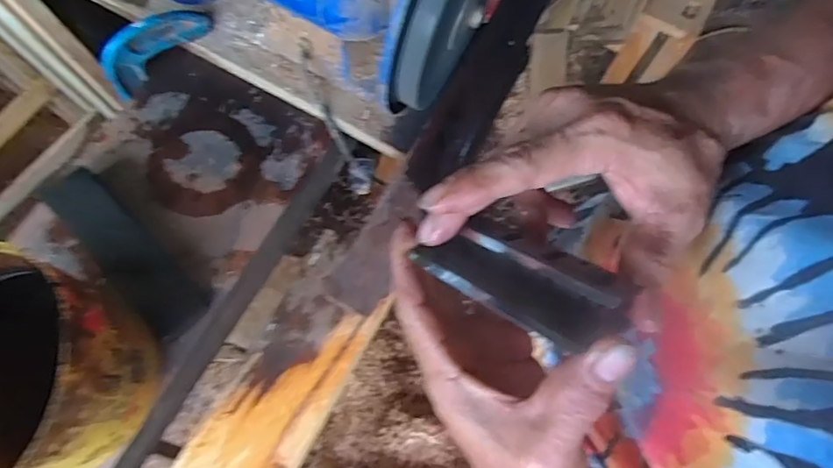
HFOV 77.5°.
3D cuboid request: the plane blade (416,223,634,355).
[{"bbox_3d":[0.050,0.019,0.249,0.107,0.010,0.046,25,60,39],"label":"plane blade"}]

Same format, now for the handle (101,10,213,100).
[{"bbox_3d":[-0.284,-0.206,0.566,0.126,0.069,0.020,-31,74,-11],"label":"handle"}]

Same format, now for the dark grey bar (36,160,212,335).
[{"bbox_3d":[-0.287,0.014,0.509,0.200,0.028,0.055,41,75,12],"label":"dark grey bar"}]

